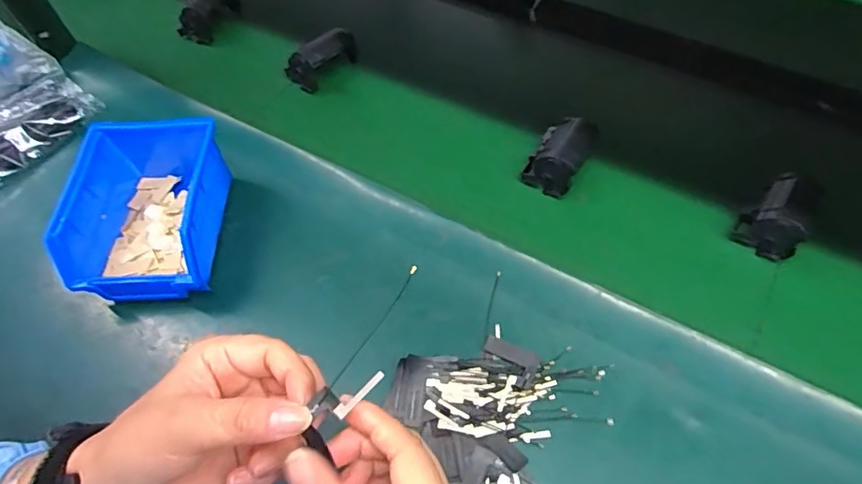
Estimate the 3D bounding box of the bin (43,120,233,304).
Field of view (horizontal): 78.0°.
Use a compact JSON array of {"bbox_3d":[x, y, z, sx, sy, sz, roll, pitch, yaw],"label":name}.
[{"bbox_3d":[-0.238,-0.025,0.454,0.117,0.076,0.144,-1,59,2],"label":"bin"}]

